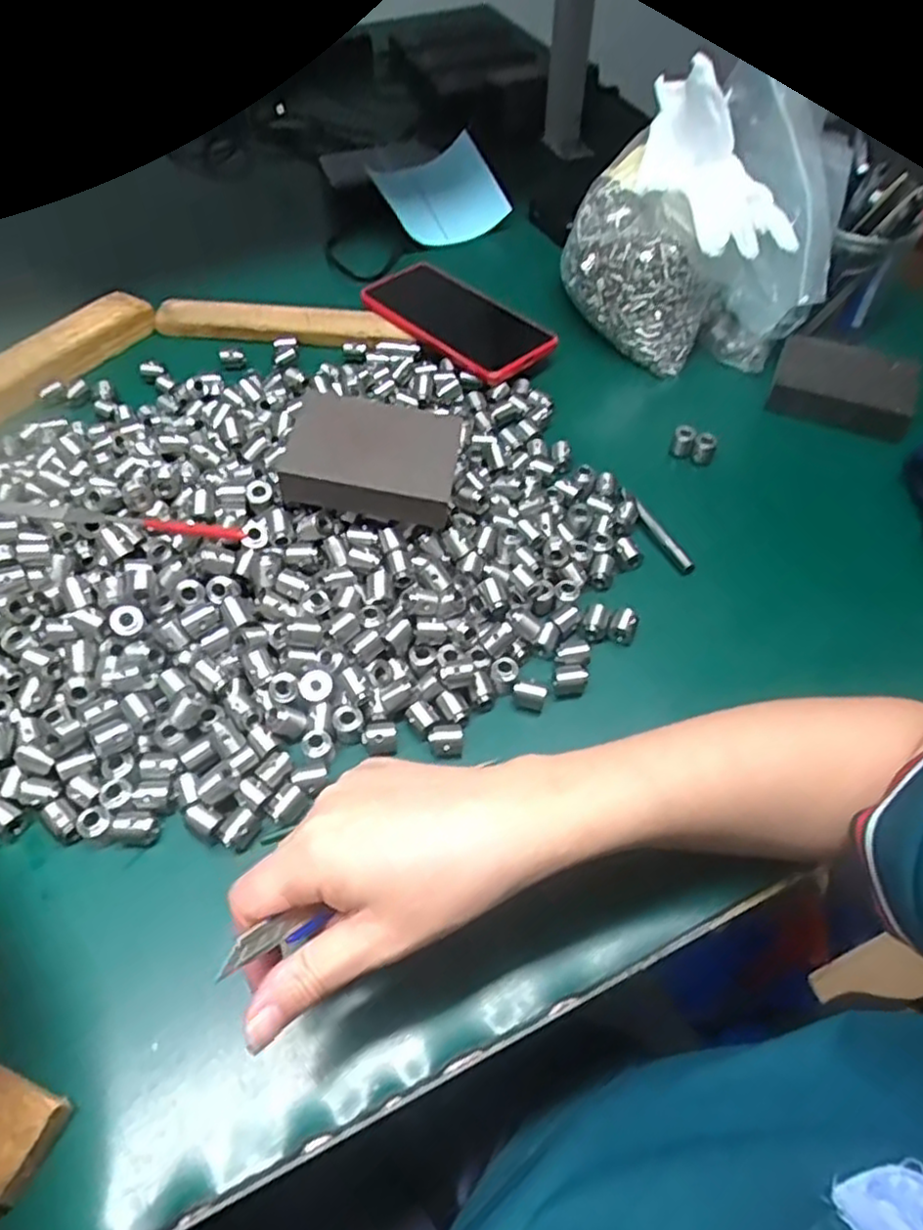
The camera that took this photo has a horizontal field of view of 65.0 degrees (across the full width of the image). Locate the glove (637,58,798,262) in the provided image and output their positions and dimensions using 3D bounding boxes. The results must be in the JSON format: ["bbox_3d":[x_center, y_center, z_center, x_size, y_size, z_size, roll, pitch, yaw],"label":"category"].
[{"bbox_3d":[0.185,-0.339,0.541,0.072,0.063,0.173,-19,75,-14],"label":"glove"}]

